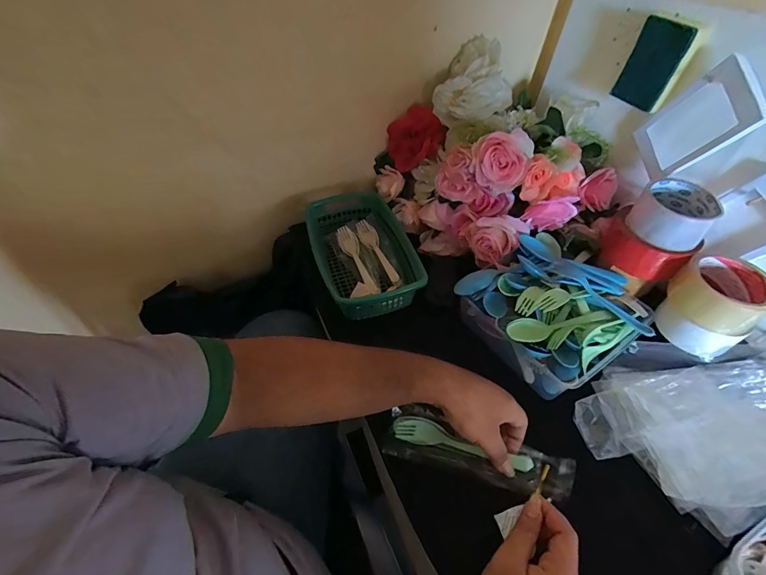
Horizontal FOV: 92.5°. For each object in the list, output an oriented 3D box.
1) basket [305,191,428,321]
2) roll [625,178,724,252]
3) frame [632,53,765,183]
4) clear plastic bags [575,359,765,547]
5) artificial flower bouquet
[{"bbox_3d":[-0.040,-0.057,0.613,0.141,0.076,0.251,-12,50,-13],"label":"basket"},{"bbox_3d":[0.382,-0.096,0.480,0.101,0.052,0.087,-31,57,-27],"label":"roll"},{"bbox_3d":[0.405,-0.210,0.487,0.020,0.156,0.091,-9,81,-10],"label":"frame"},{"bbox_3d":[0.390,0.148,0.425,0.298,0.078,0.181,-14,51,-15],"label":"clear plastic bags"},{"bbox_3d":[0.180,-0.210,0.613,0.269,0.255,0.287,-18,52,-18],"label":"artificial flower bouquet"}]

